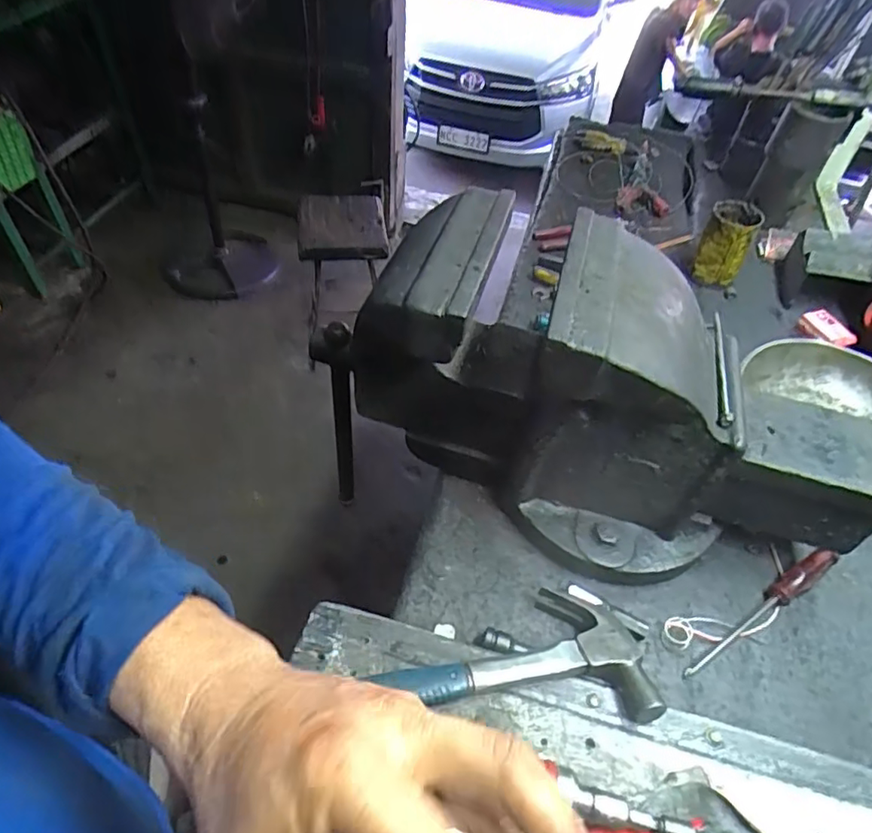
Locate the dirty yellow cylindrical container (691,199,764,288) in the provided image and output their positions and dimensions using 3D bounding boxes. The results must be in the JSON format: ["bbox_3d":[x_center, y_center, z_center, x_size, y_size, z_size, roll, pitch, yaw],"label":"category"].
[{"bbox_3d":[0.468,-0.279,0.932,0.076,0.108,0.084,28,53,16],"label":"dirty yellow cylindrical container"}]

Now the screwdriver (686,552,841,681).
[{"bbox_3d":[0.326,0.191,0.574,0.219,0.025,0.023,-22,56,-22],"label":"screwdriver"}]

